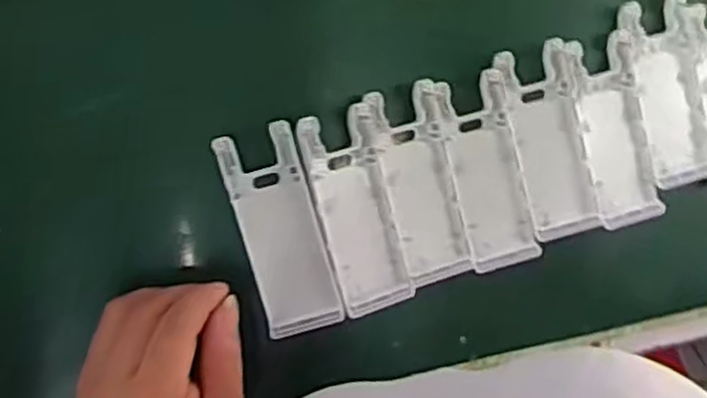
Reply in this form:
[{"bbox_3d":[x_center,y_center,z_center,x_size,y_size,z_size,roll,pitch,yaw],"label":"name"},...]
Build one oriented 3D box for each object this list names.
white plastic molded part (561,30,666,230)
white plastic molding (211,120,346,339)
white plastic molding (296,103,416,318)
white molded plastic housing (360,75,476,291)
[{"bbox_3d":[0.145,-0.038,0.420,0.045,0.014,0.103,-15,99,-8],"label":"white plastic molded part"},{"bbox_3d":[-0.037,0.017,0.386,0.040,0.014,0.105,-17,99,-8],"label":"white plastic molding"},{"bbox_3d":[0.003,0.007,0.393,0.039,0.016,0.105,-16,99,-8],"label":"white plastic molding"},{"bbox_3d":[0.037,-0.008,0.402,0.038,0.012,0.103,-17,99,-8],"label":"white molded plastic housing"}]

